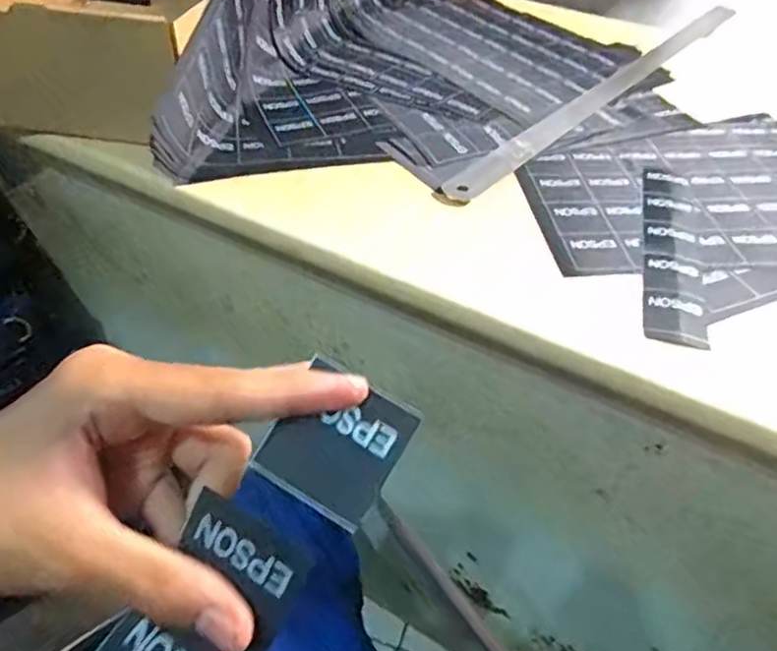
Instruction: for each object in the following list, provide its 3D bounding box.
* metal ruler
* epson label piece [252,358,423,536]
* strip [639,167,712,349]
[{"bbox_3d":[0.242,-0.251,0.653,0.028,0.004,0.598,32,51,26],"label":"metal ruler"},{"bbox_3d":[-0.016,0.037,0.203,0.039,0.004,0.044,37,84,11],"label":"epson label piece"},{"bbox_3d":[0.199,-0.059,0.450,0.038,0.004,0.206,14,45,9],"label":"strip"}]

